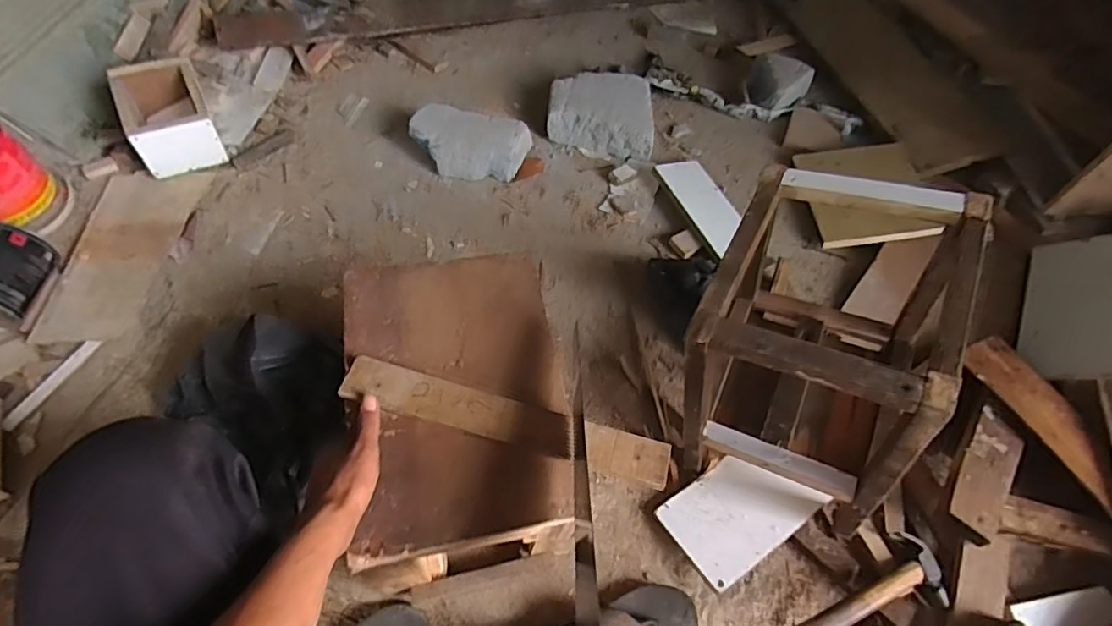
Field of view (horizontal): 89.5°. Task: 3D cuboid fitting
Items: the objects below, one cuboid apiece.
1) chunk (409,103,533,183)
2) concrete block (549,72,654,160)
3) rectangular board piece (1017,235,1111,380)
[{"bbox_3d":[-0.156,-0.312,1.031,0.217,0.086,0.105,1,59,-2],"label":"chunk"},{"bbox_3d":[0.089,-0.398,1.110,0.204,0.066,0.193,7,59,1],"label":"concrete block"},{"bbox_3d":[0.824,-0.013,0.884,0.019,0.141,0.285,38,63,-18],"label":"rectangular board piece"}]

